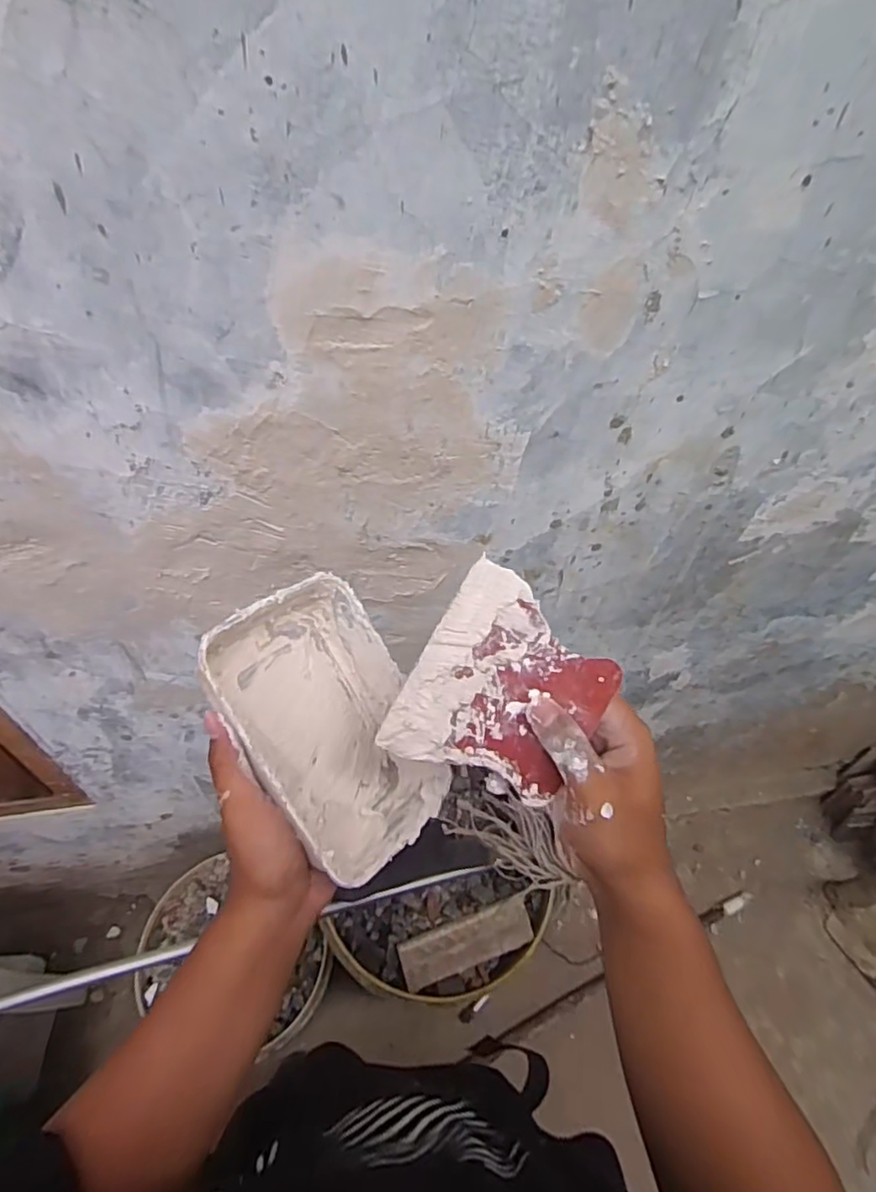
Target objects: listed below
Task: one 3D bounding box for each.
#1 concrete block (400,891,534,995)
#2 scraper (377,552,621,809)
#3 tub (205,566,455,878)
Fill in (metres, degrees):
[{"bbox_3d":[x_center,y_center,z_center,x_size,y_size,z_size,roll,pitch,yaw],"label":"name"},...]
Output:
[{"bbox_3d":[0.037,0.422,0.743,0.166,0.037,0.050,-14,54,-16],"label":"concrete block"},{"bbox_3d":[0.039,0.056,0.352,0.103,0.004,0.118,30,92,2],"label":"scraper"},{"bbox_3d":[-0.070,0.082,0.384,0.116,0.039,0.168,-35,96,-45],"label":"tub"}]

